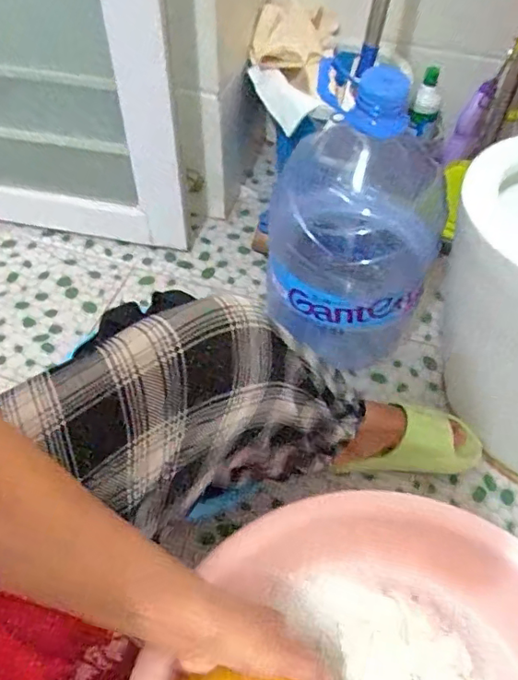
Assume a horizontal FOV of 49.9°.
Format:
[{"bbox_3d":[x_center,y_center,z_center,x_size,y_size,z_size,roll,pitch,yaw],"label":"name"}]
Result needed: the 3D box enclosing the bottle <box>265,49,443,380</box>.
[{"bbox_3d":[0.133,-0.171,0.834,0.255,0.457,0.273,21,53,13],"label":"bottle"}]

